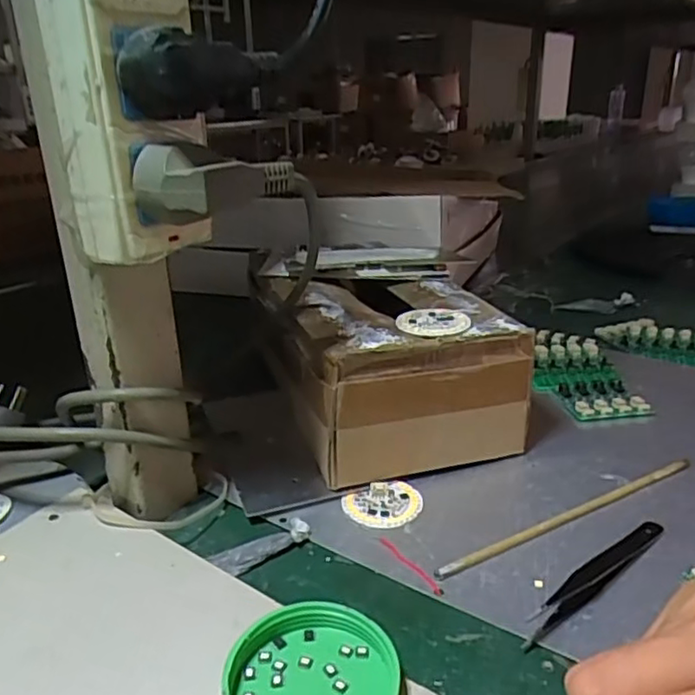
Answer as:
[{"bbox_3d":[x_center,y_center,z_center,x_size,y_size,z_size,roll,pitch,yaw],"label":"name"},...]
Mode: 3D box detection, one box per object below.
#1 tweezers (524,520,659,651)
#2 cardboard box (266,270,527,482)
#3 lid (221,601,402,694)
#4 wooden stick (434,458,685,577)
[{"bbox_3d":[0.117,0.108,0.301,0.111,0.005,0.014,-18,29,-37],"label":"tweezers"},{"bbox_3d":[0.027,0.009,0.436,0.133,0.087,0.156,-7,24,-17],"label":"cardboard box"},{"bbox_3d":[-0.013,0.125,0.238,0.060,0.016,0.062,0,23,0],"label":"lid"},{"bbox_3d":[0.124,0.090,0.343,0.182,0.007,0.008,-12,26,-26],"label":"wooden stick"}]

